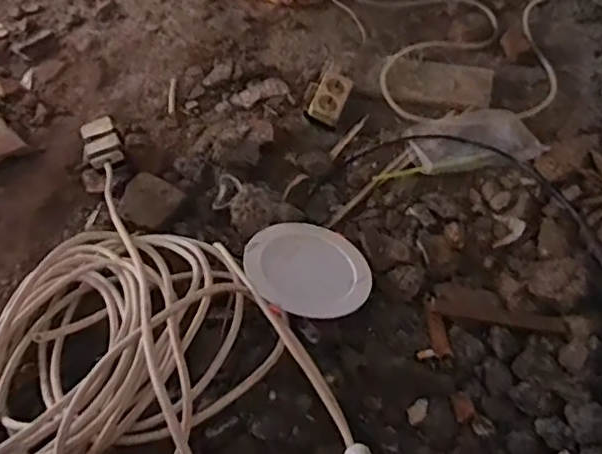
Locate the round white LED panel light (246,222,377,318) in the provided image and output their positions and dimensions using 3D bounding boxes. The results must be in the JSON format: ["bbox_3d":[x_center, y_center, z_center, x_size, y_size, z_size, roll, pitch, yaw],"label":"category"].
[{"bbox_3d":[0.010,0.057,0.838,0.177,0.015,0.157,5,48,-14],"label":"round white LED panel light"}]

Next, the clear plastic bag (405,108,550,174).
[{"bbox_3d":[0.303,-0.156,1.036,0.213,0.030,0.124,-9,52,-5],"label":"clear plastic bag"}]

